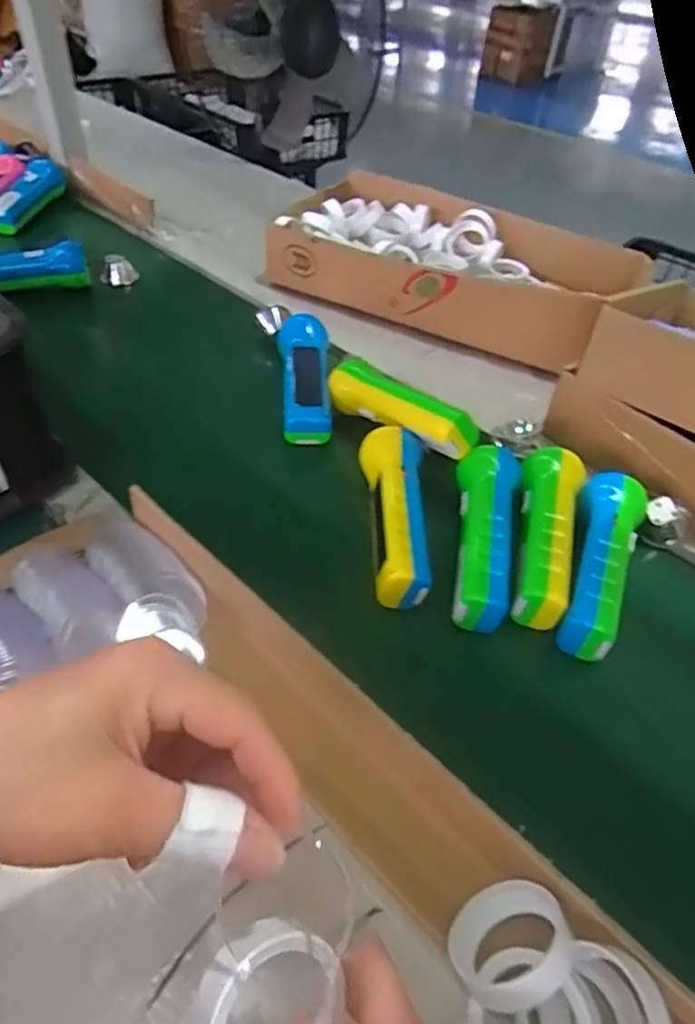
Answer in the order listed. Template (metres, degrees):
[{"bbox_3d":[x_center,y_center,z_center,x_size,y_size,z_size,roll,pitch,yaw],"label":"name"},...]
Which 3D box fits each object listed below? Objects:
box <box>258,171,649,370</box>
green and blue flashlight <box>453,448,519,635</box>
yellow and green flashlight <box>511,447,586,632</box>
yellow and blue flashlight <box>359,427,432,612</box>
[{"bbox_3d":[0.123,-0.301,0.755,0.396,0.075,0.223,24,48,17],"label":"box"},{"bbox_3d":[0.104,0.015,0.484,0.044,0.047,0.152,12,46,6],"label":"green and blue flashlight"},{"bbox_3d":[0.154,0.011,0.492,0.052,0.049,0.161,15,46,9],"label":"yellow and green flashlight"},{"bbox_3d":[0.035,-0.002,0.491,0.050,0.043,0.155,4,45,-1],"label":"yellow and blue flashlight"}]

